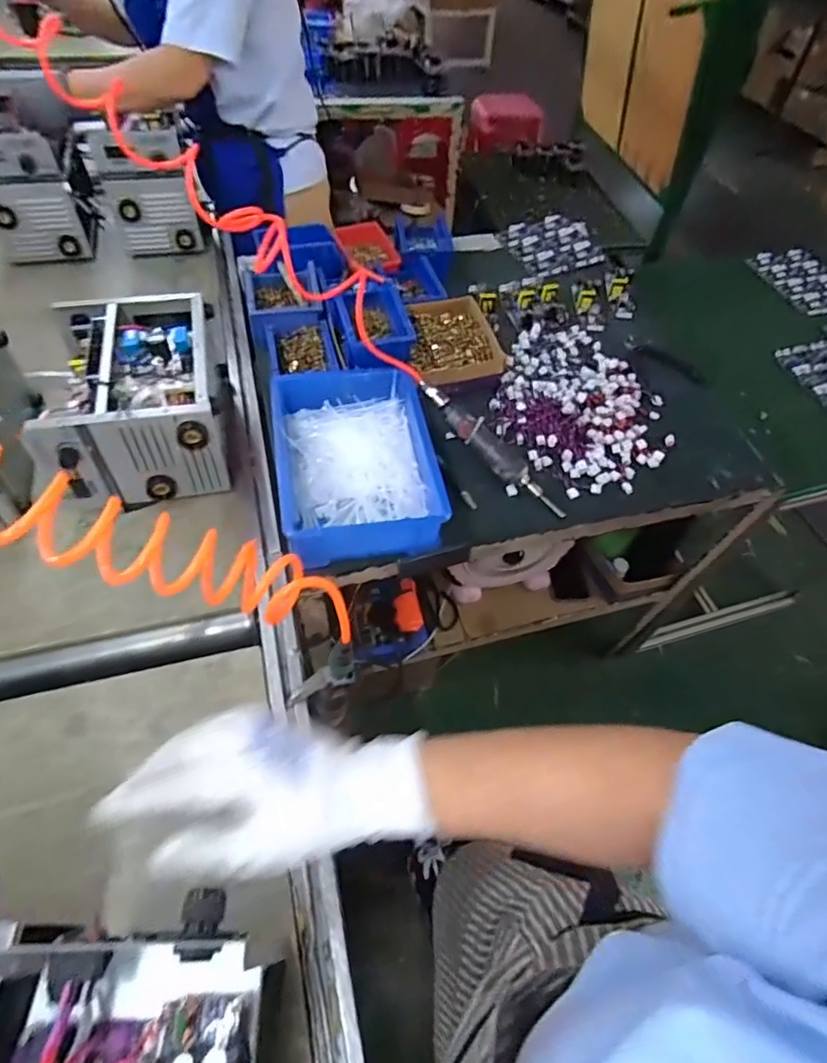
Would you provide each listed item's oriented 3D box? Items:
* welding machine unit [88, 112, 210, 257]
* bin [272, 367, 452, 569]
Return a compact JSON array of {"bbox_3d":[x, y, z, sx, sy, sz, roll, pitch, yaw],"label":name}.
[{"bbox_3d":[-0.524,-0.702,1.116,0.165,0.225,0.209,-7,57,-10],"label":"welding machine unit"},{"bbox_3d":[-0.081,-0.101,0.776,0.208,0.085,0.307,-7,57,-9],"label":"bin"}]

